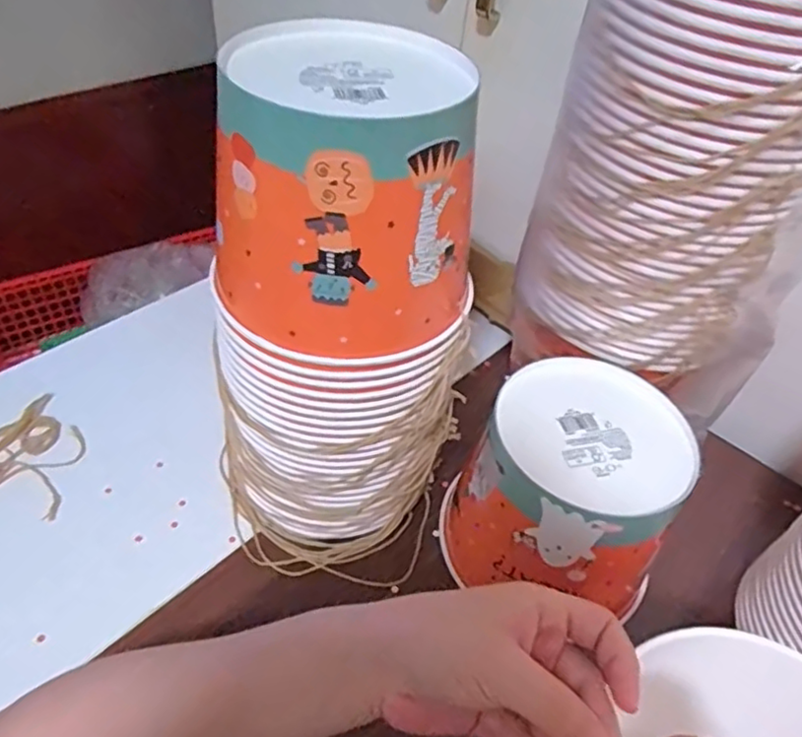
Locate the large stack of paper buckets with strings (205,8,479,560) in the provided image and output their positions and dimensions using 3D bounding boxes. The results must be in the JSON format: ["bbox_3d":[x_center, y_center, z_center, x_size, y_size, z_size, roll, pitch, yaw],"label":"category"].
[{"bbox_3d":[-0.045,-0.024,0.406,0.148,0.314,0.139,-11,49,-16],"label":"large stack of paper buckets with strings"}]

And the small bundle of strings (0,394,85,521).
[{"bbox_3d":[-0.308,0.063,0.506,0.109,0.009,0.103,8,46,1],"label":"small bundle of strings"}]

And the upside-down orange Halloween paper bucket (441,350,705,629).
[{"bbox_3d":[0.114,0.085,0.451,0.143,0.124,0.149,19,47,11],"label":"upside-down orange Halloween paper bucket"}]

